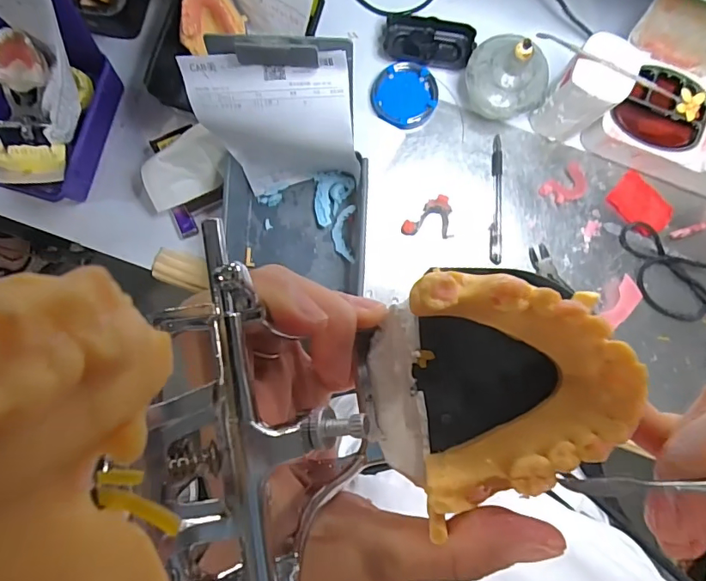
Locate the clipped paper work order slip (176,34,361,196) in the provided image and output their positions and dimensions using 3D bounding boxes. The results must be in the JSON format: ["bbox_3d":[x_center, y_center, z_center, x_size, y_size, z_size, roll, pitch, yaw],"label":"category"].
[{"bbox_3d":[-0.073,-0.166,0.489,0.148,0.197,0.073,-3,86,-1],"label":"clipped paper work order slip"}]

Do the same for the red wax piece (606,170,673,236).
[{"bbox_3d":[0.354,-0.104,0.584,0.077,0.007,0.051,40,87,2],"label":"red wax piece"}]

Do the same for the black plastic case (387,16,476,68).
[{"bbox_3d":[0.093,-0.301,0.580,0.106,0.024,0.049,7,86,0],"label":"black plastic case"}]

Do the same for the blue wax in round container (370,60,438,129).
[{"bbox_3d":[0.063,-0.240,0.584,0.078,0.011,0.075,0,86,-1],"label":"blue wax in round container"}]

